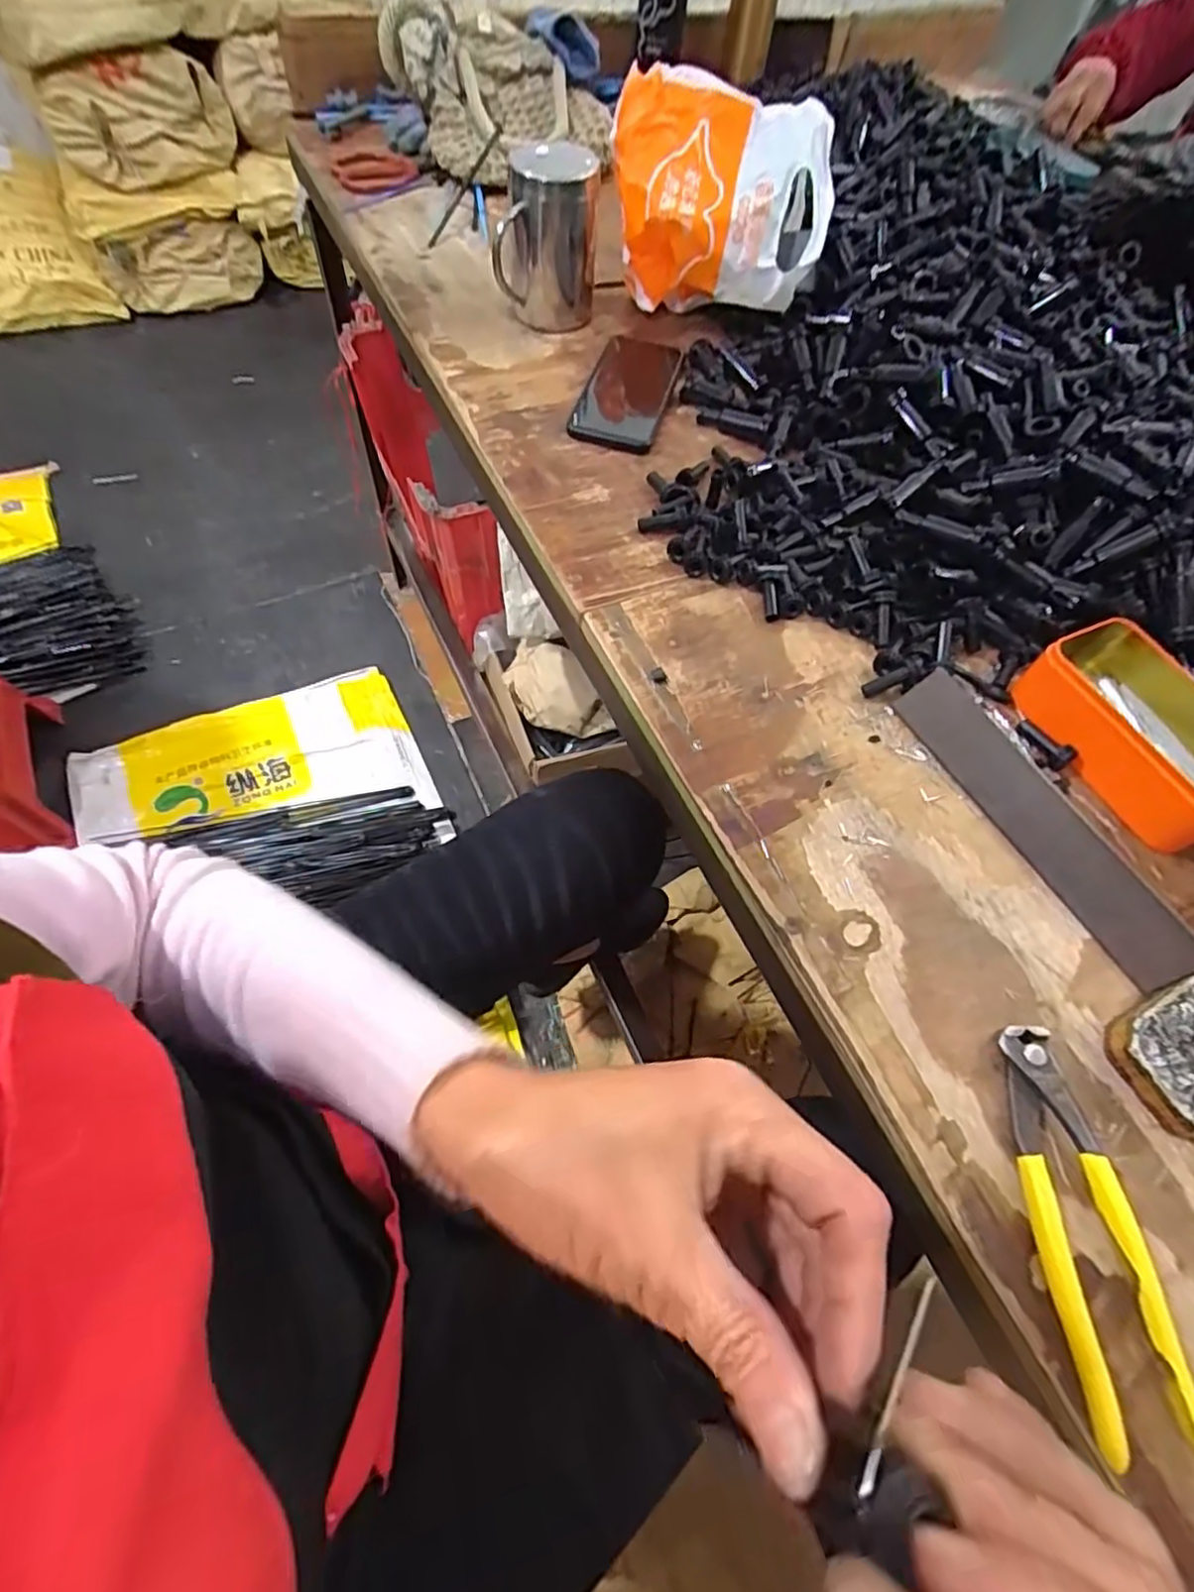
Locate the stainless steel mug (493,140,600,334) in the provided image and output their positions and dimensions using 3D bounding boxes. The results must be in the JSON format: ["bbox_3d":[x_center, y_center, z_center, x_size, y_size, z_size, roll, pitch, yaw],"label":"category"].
[{"bbox_3d":[-0.044,-0.514,0.624,0.086,0.124,0.092,6,61,-1],"label":"stainless steel mug"}]

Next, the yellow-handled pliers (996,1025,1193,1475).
[{"bbox_3d":[0.222,0.191,0.310,0.048,0.026,0.162,2,61,-4],"label":"yellow-handled pliers"}]

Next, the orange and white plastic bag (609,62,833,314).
[{"bbox_3d":[0.111,-0.541,0.627,0.194,0.135,0.115,10,61,2],"label":"orange and white plastic bag"}]

